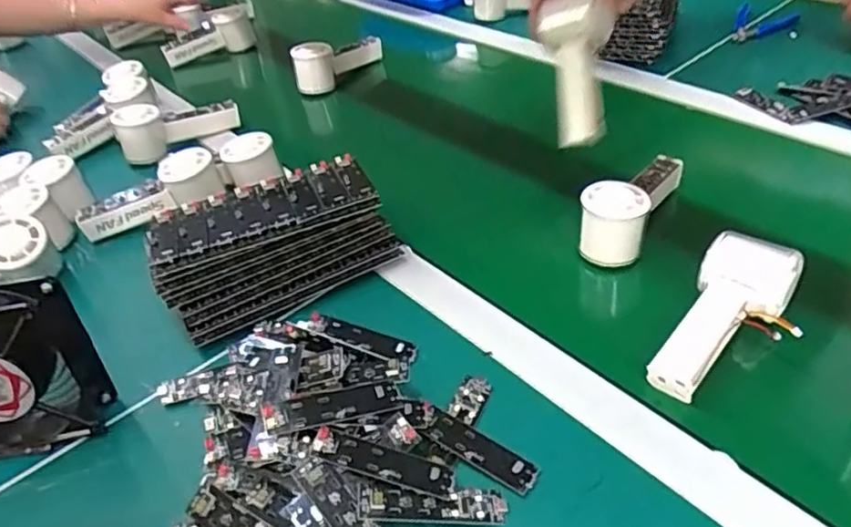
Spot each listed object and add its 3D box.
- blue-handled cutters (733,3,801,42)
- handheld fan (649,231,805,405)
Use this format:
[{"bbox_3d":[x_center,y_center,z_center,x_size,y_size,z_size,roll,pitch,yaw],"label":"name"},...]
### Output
[{"bbox_3d":[0.486,-0.342,0.904,0.080,0.015,0.099,16,45,25],"label":"blue-handled cutters"},{"bbox_3d":[0.220,0.044,0.473,0.141,0.046,0.069,-42,50,-16],"label":"handheld fan"}]

